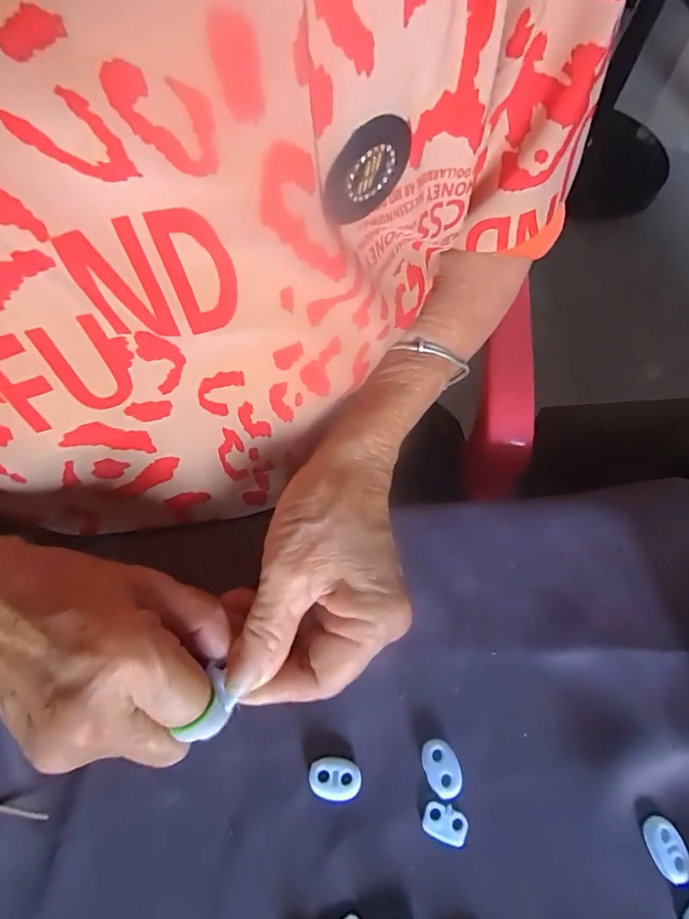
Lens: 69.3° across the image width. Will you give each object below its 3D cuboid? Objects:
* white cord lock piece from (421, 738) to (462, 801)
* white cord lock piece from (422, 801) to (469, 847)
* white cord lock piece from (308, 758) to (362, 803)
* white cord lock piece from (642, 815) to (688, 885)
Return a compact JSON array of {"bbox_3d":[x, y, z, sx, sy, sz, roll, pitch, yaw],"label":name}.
[{"bbox_3d":[0.044,0.139,0.224,0.015,0.006,0.023,-14,64,-9],"label":"white cord lock piece"},{"bbox_3d":[0.043,0.157,0.215,0.019,0.004,0.014,16,63,6],"label":"white cord lock piece"},{"bbox_3d":[-0.004,0.141,0.220,0.023,0.005,0.016,10,63,2],"label":"white cord lock piece"},{"bbox_3d":[0.137,0.165,0.212,0.014,0.005,0.023,-12,64,-9],"label":"white cord lock piece"}]

